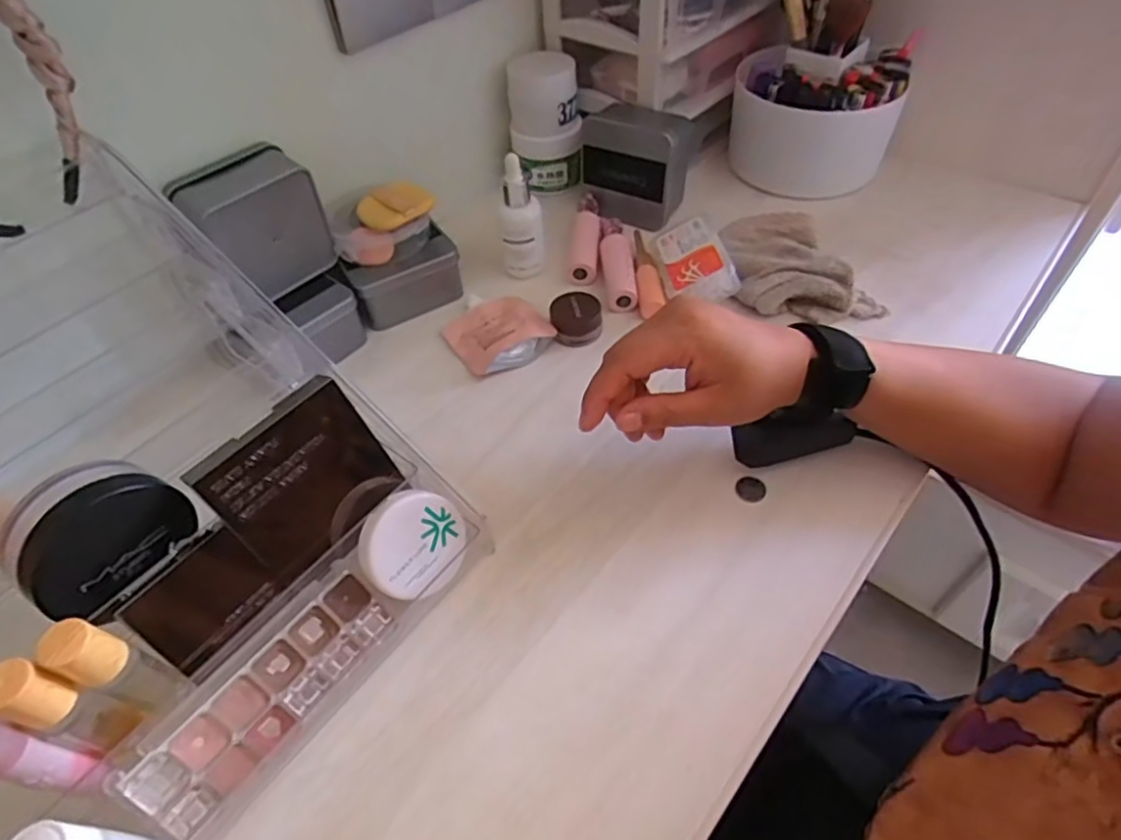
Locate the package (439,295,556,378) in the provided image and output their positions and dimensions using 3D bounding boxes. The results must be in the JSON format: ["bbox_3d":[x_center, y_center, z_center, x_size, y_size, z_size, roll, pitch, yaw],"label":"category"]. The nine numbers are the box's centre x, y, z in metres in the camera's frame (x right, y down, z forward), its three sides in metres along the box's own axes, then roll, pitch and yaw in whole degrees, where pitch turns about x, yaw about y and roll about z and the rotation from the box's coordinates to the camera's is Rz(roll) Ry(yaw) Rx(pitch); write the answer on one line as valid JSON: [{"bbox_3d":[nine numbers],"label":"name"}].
[{"bbox_3d":[-0.052,-0.072,0.485,0.068,0.020,0.077,-28,55,-19],"label":"package"}]

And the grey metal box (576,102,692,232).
[{"bbox_3d":[0.069,-0.231,0.561,0.096,0.090,0.059,20,54,17],"label":"grey metal box"}]

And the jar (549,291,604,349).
[{"bbox_3d":[0.012,-0.079,0.487,0.039,0.023,0.037,-1,51,1],"label":"jar"}]

